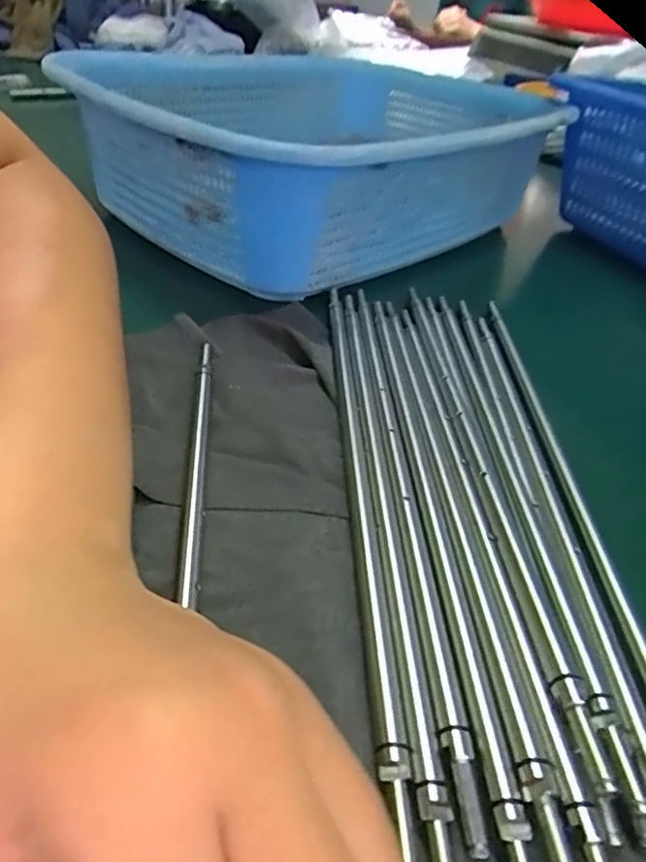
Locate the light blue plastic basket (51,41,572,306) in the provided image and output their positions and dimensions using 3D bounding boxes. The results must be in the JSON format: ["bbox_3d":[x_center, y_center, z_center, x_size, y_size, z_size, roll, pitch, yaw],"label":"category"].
[{"bbox_3d":[0.001,-0.186,0.417,0.231,0.087,0.294,30,44,25],"label":"light blue plastic basket"}]

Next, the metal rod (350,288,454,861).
[{"bbox_3d":[0.023,0.013,0.228,0.007,0.006,0.278,3,39,-5],"label":"metal rod"}]

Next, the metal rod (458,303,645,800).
[{"bbox_3d":[0.079,0.019,0.227,0.013,0.012,0.276,4,39,-4],"label":"metal rod"}]

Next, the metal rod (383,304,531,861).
[{"bbox_3d":[0.039,0.019,0.221,0.008,0.004,0.264,3,39,-5],"label":"metal rod"}]

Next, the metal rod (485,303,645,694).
[{"bbox_3d":[0.094,0.011,0.243,0.008,0.006,0.261,5,39,-3],"label":"metal rod"}]

